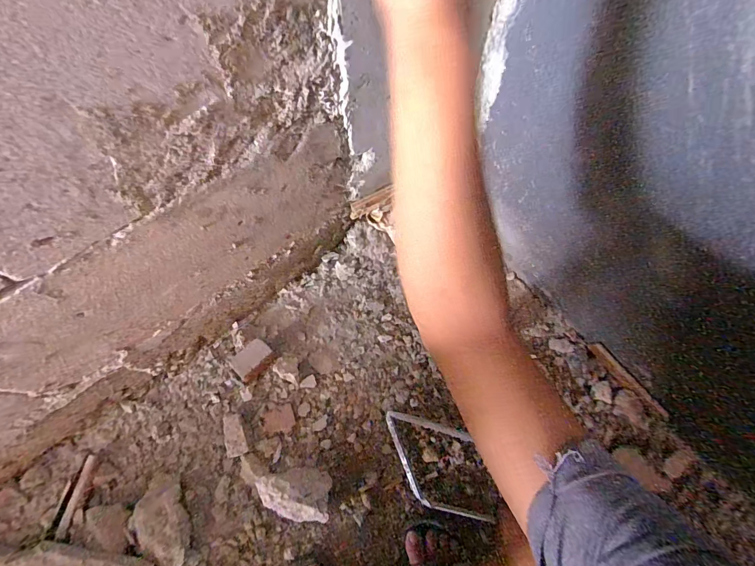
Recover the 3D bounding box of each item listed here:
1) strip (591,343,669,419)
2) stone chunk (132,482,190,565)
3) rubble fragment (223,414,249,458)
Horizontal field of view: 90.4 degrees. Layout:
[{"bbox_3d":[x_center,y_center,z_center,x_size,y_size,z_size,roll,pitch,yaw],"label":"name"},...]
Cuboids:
[{"bbox_3d":[0.413,0.160,0.622,0.004,0.025,0.143,-19,65,-49],"label":"strip"},{"bbox_3d":[-0.315,0.356,0.550,0.061,0.048,0.112,-18,71,-8],"label":"stone chunk"},{"bbox_3d":[-0.235,0.252,0.624,0.032,0.020,0.065,-15,71,-7],"label":"rubble fragment"}]

